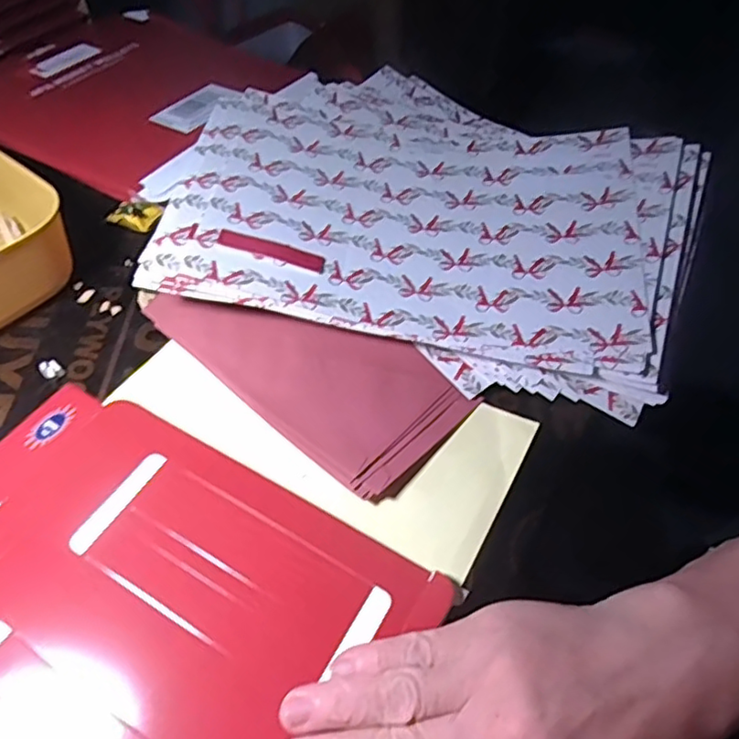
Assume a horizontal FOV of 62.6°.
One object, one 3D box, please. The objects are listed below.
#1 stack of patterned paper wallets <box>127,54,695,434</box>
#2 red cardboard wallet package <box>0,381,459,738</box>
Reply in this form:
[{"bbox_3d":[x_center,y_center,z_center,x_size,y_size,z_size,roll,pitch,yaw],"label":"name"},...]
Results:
[{"bbox_3d":[0.037,-0.111,0.401,0.324,0.056,0.257,11,53,6],"label":"stack of patterned paper wallets"},{"bbox_3d":[-0.116,0.116,0.258,0.230,0.013,0.197,26,56,16],"label":"red cardboard wallet package"}]

